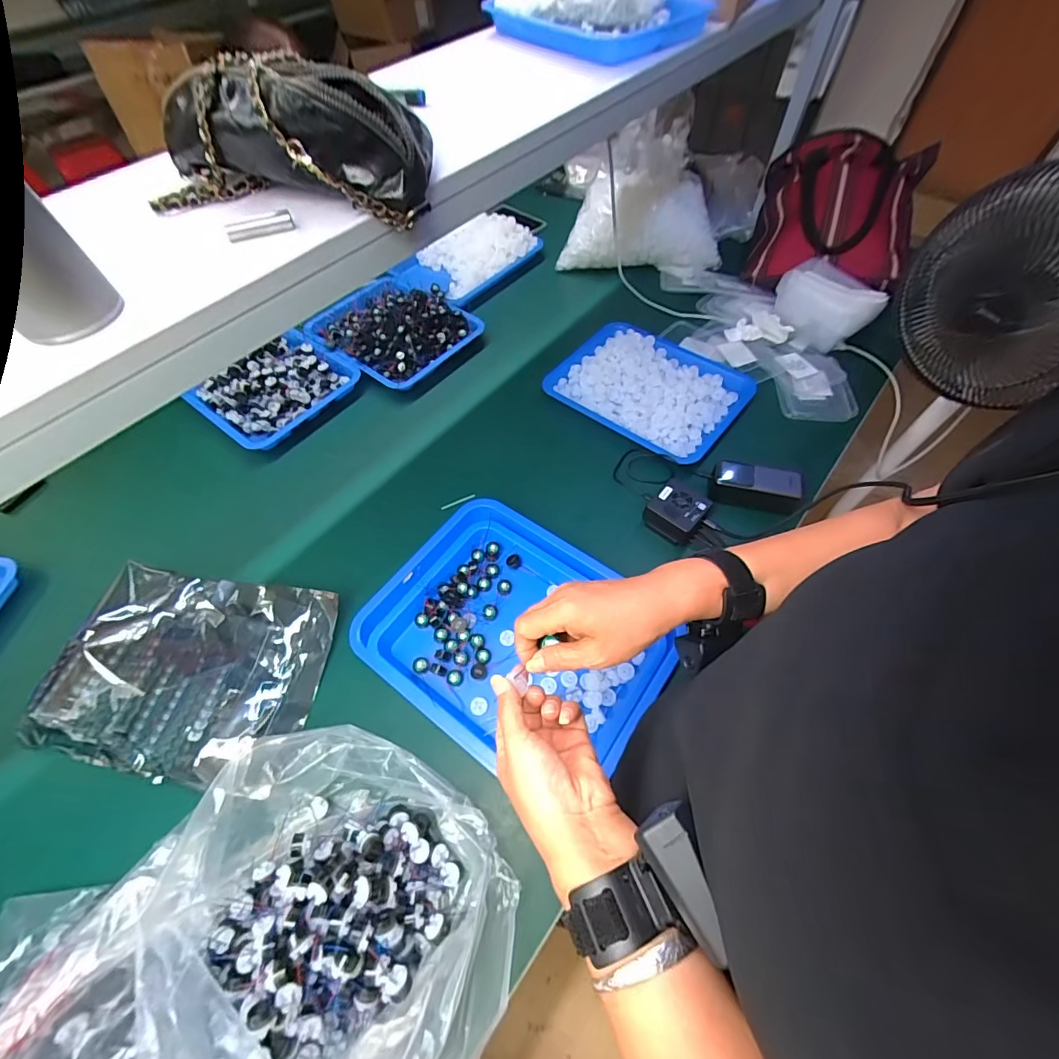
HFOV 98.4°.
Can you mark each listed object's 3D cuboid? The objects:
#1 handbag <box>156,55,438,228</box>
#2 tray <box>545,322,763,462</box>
[{"bbox_3d":[-0.206,-0.339,0.393,0.228,0.091,0.106,6,59,6],"label":"handbag"},{"bbox_3d":[0.220,-0.271,0.846,0.328,0.034,0.248,33,65,20],"label":"tray"}]

